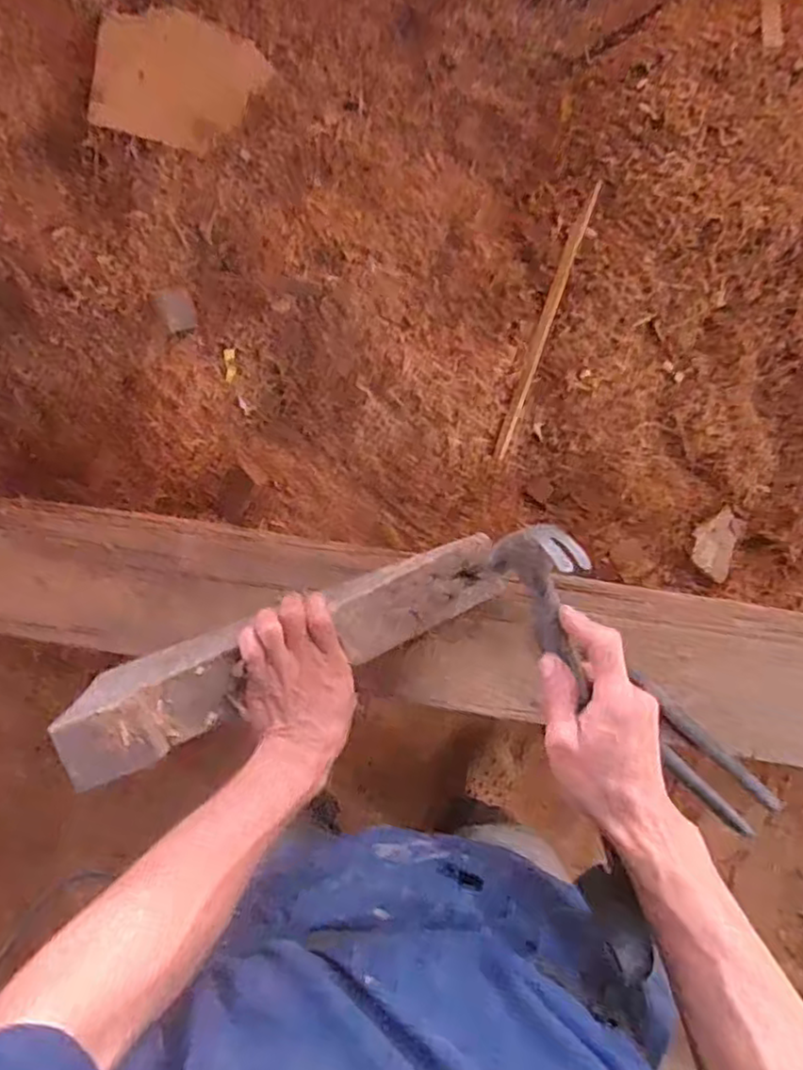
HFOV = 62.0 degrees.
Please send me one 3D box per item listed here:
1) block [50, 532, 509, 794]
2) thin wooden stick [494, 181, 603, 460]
[{"bbox_3d":[-0.088,0.096,0.555,0.365,0.081,0.076,-20,80,-13],"label":"block"},{"bbox_3d":[0.184,-0.267,0.865,0.018,0.011,0.349,19,104,3],"label":"thin wooden stick"}]

